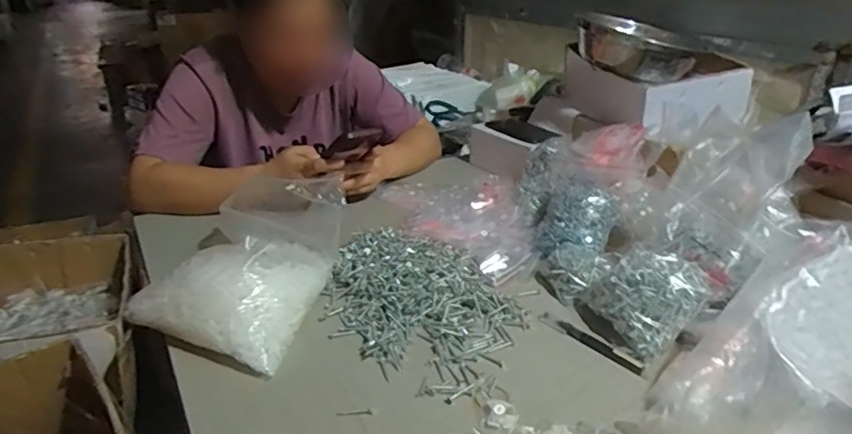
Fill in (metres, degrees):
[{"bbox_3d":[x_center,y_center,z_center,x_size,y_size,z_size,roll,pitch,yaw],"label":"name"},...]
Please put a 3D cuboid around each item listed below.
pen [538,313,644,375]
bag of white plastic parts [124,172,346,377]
[{"bbox_3d":[0.181,0.136,0.625,0.018,0.007,0.125,-23,33,-39],"label":"pen"},{"bbox_3d":[-0.189,0.042,0.685,0.175,0.104,0.274,9,27,20],"label":"bag of white plastic parts"}]

